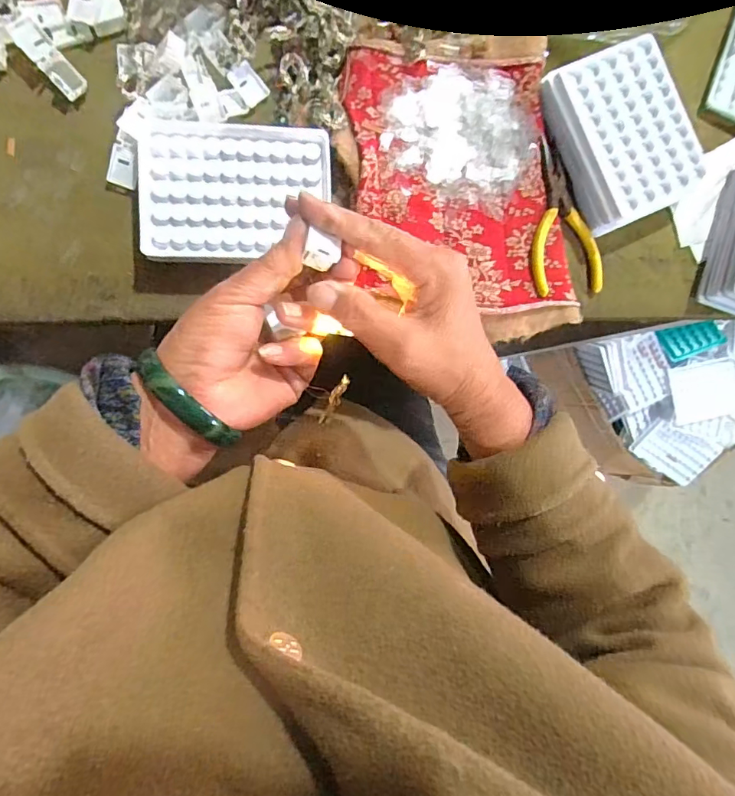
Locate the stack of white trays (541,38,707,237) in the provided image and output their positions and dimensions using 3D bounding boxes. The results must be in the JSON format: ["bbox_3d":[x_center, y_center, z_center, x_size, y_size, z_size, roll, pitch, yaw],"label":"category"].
[{"bbox_3d":[0.199,-0.205,0.377,0.094,0.028,0.124,-26,95,-7],"label":"stack of white trays"}]

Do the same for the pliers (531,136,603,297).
[{"bbox_3d":[0.161,-0.142,0.382,0.065,0.014,0.118,-1,92,-8],"label":"pliers"}]

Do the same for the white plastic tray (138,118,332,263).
[{"bbox_3d":[-0.093,-0.147,0.345,0.129,0.016,0.097,0,92,-8],"label":"white plastic tray"}]

